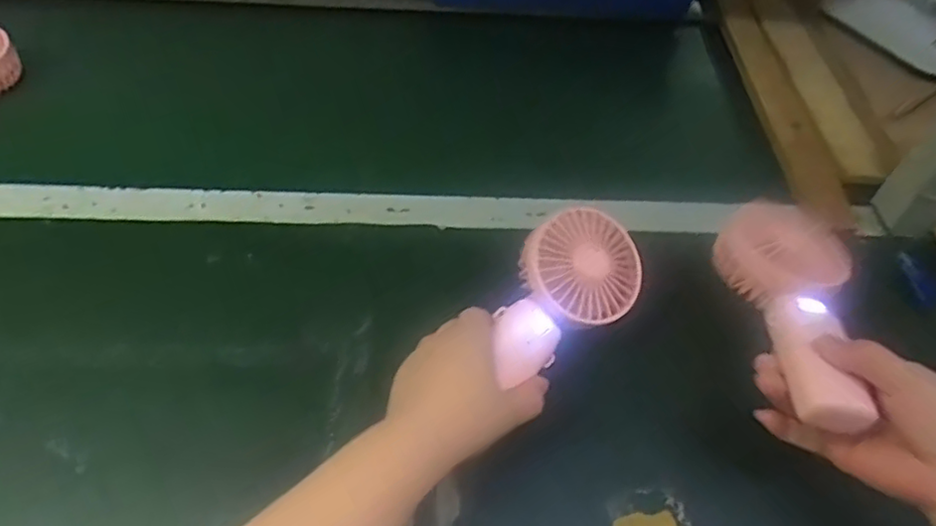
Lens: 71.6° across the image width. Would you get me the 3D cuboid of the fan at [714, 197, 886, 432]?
[{"bbox_3d":[0.224,0.030,0.440,0.076,0.039,0.174,4,50,-1],"label":"fan"}]

